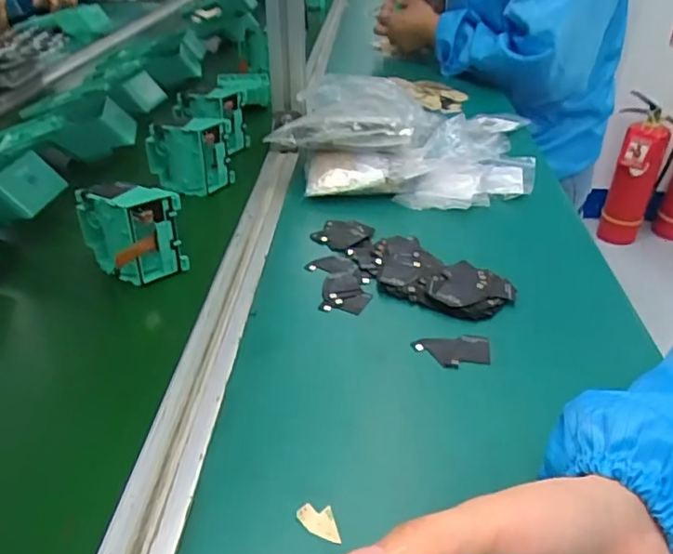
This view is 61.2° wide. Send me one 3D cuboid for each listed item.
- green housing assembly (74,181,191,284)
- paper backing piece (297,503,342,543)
[{"bbox_3d":[-0.168,-0.040,0.469,0.076,0.072,0.044,20,39,28],"label":"green housing assembly"},{"bbox_3d":[-0.007,0.126,0.292,0.016,0.004,0.026,-25,44,-38],"label":"paper backing piece"}]

